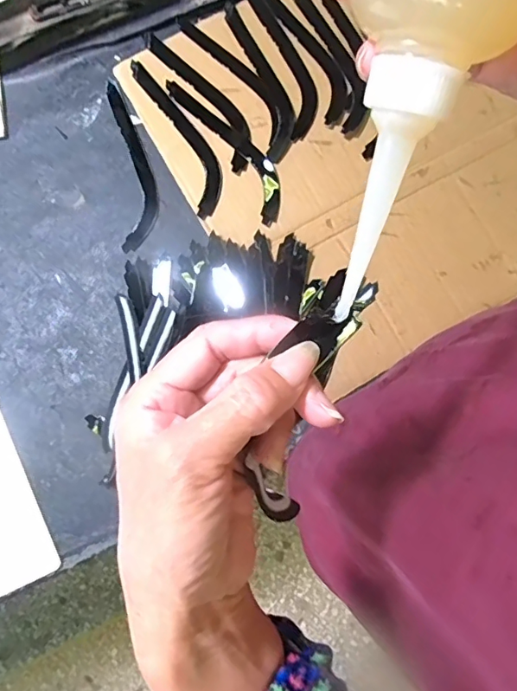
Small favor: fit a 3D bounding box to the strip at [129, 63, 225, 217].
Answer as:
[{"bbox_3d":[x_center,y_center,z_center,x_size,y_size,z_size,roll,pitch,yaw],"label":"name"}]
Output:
[{"bbox_3d":[-0.092,-0.255,0.593,0.046,0.007,0.217,-25,83,-4],"label":"strip"}]

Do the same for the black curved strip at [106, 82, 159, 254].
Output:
[{"bbox_3d":[-0.149,-0.218,0.596,0.044,0.005,0.213,-8,82,-2],"label":"black curved strip"}]

